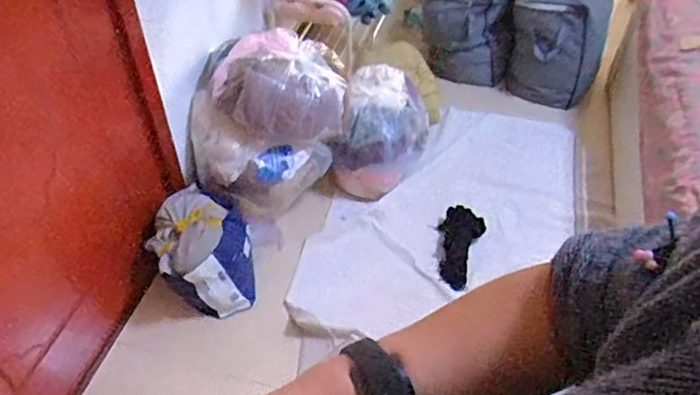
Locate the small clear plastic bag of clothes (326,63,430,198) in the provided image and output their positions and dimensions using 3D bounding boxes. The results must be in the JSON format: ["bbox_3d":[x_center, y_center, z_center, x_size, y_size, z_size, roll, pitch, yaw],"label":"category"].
[{"bbox_3d":[0.110,-0.213,1.804,0.256,0.243,0.330,12,48,10],"label":"small clear plastic bag of clothes"}]

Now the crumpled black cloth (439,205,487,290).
[{"bbox_3d":[0.317,0.142,1.716,0.131,0.061,0.267,19,50,15],"label":"crumpled black cloth"}]

